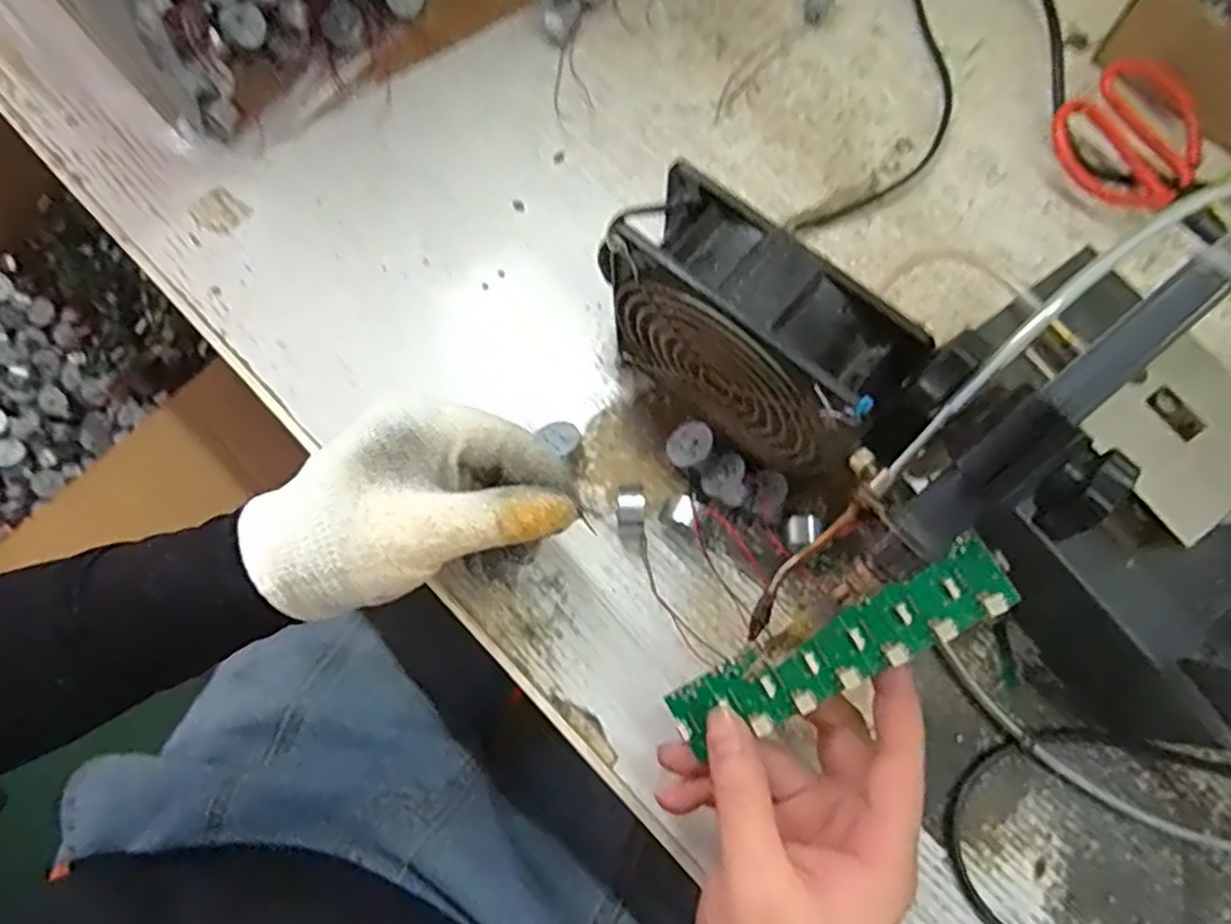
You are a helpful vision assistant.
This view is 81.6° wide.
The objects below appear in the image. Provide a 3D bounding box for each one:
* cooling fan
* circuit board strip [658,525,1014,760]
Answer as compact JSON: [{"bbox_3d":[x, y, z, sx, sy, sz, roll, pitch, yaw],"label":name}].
[{"bbox_3d":[0.054,-0.048,0.313,0.118,0.119,0.044,41,80,10],"label":"cooling fan"},{"bbox_3d":[0.086,0.074,0.279,0.138,0.007,0.029,-30,76,13],"label":"circuit board strip"}]

